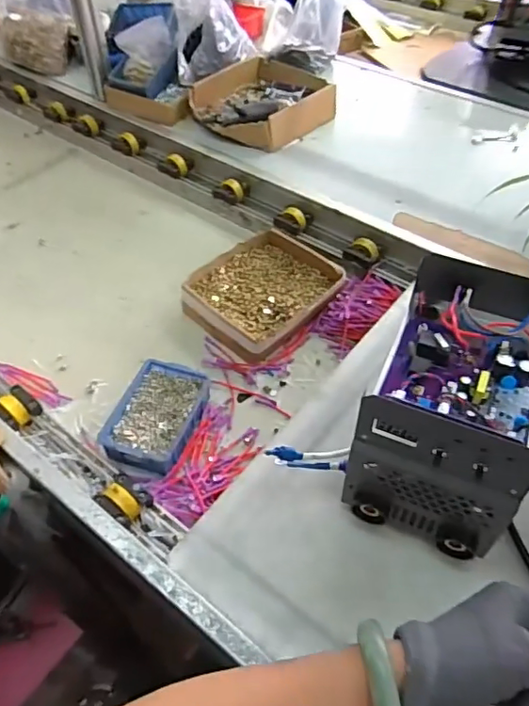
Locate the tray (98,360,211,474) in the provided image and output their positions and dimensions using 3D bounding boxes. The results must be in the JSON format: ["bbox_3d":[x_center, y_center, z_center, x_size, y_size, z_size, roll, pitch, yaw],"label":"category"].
[{"bbox_3d":[-0.143,0.086,0.735,0.100,0.047,0.148,14,52,13],"label":"tray"}]

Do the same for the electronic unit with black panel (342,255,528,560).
[{"bbox_3d":[0.190,0.055,0.559,0.144,0.190,0.234,20,53,16],"label":"electronic unit with black panel"}]

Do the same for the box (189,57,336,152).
[{"bbox_3d":[0.003,-0.522,1.143,0.261,0.078,0.286,32,57,25],"label":"box"}]

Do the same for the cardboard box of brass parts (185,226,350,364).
[{"bbox_3d":[-0.002,-0.101,0.893,0.208,0.052,0.227,35,59,26],"label":"cardboard box of brass parts"}]

